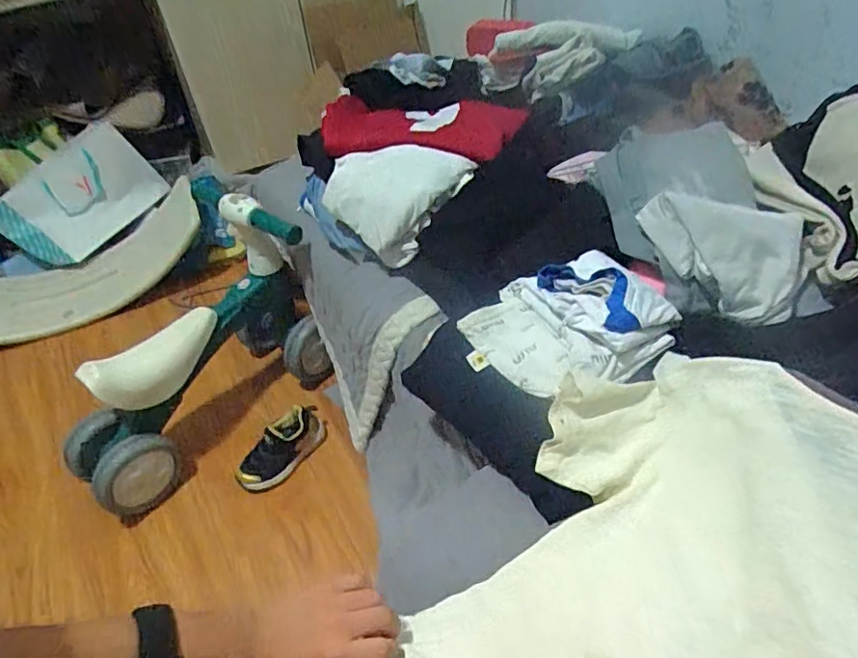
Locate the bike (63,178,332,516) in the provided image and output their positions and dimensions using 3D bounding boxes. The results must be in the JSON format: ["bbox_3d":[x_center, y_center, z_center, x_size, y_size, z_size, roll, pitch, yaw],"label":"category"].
[{"bbox_3d":[-0.467,0.042,1.085,0.540,0.425,0.256,-35,50,-26],"label":"bike"}]

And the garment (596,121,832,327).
[{"bbox_3d":[0.325,-0.124,0.666,0.186,0.125,0.250,-18,45,-12],"label":"garment"}]

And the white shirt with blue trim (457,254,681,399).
[{"bbox_3d":[0.148,-0.012,0.630,0.214,0.082,0.190,-22,46,-16],"label":"white shirt with blue trim"}]

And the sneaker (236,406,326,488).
[{"bbox_3d":[-0.280,0.227,1.063,0.080,0.079,0.188,33,70,34],"label":"sneaker"}]

